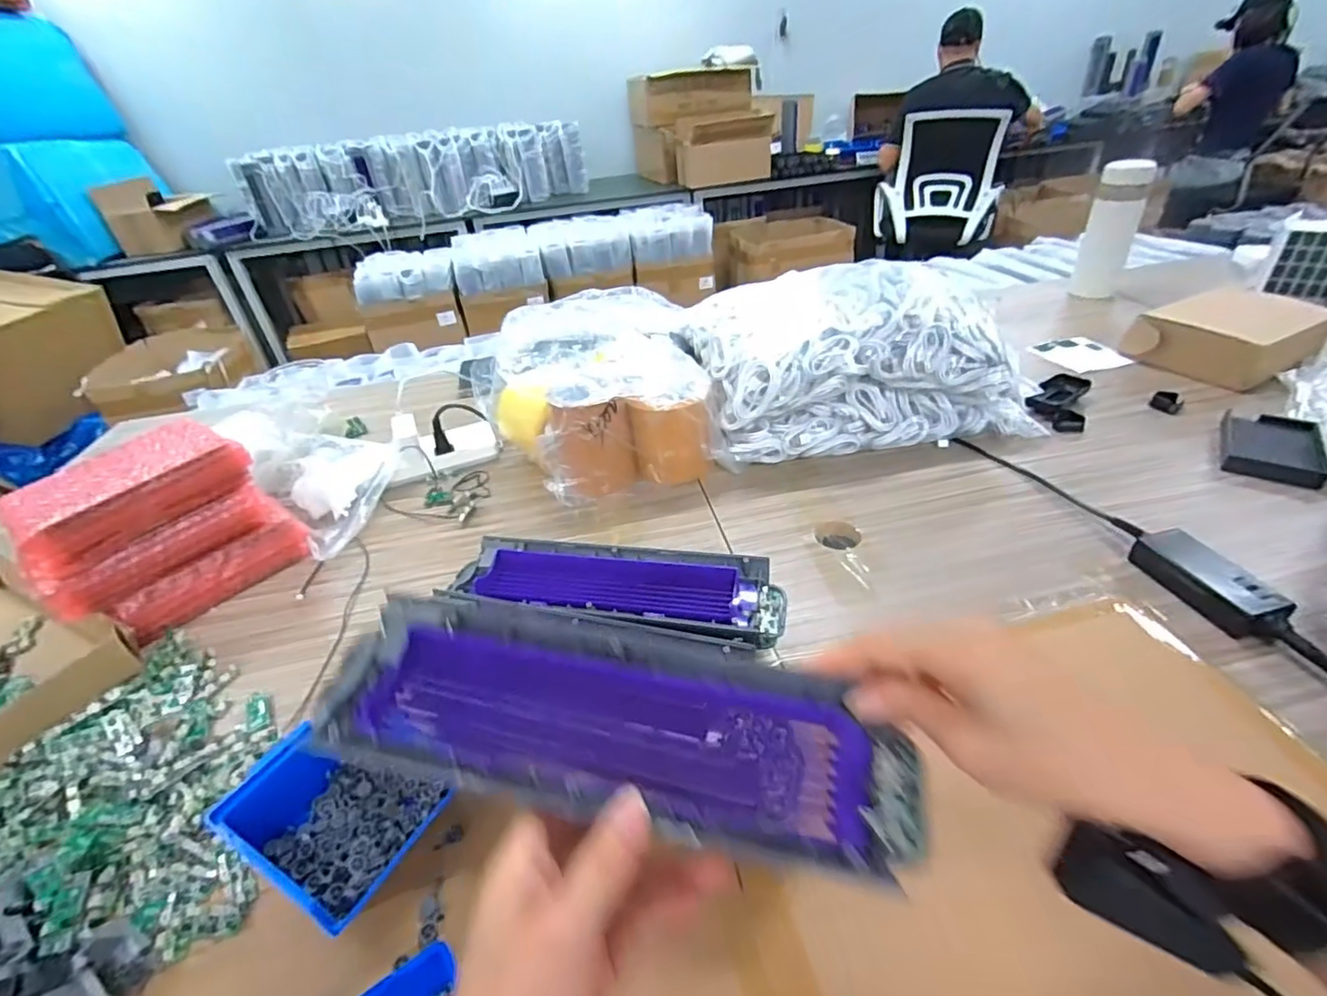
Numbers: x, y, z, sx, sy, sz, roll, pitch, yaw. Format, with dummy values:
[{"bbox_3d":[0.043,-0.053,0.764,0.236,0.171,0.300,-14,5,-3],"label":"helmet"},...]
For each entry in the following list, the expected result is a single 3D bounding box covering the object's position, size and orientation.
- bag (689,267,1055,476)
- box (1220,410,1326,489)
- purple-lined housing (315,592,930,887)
[{"bbox_3d":[0.270,-0.212,0.862,0.446,0.168,0.287,-9,35,-5],"label":"bag"},{"bbox_3d":[0.774,-0.069,0.746,0.097,0.024,0.170,20,43,32],"label":"box"},{"bbox_3d":[-0.023,0.107,0.280,0.281,0.035,0.080,8,37,8],"label":"purple-lined housing"}]

